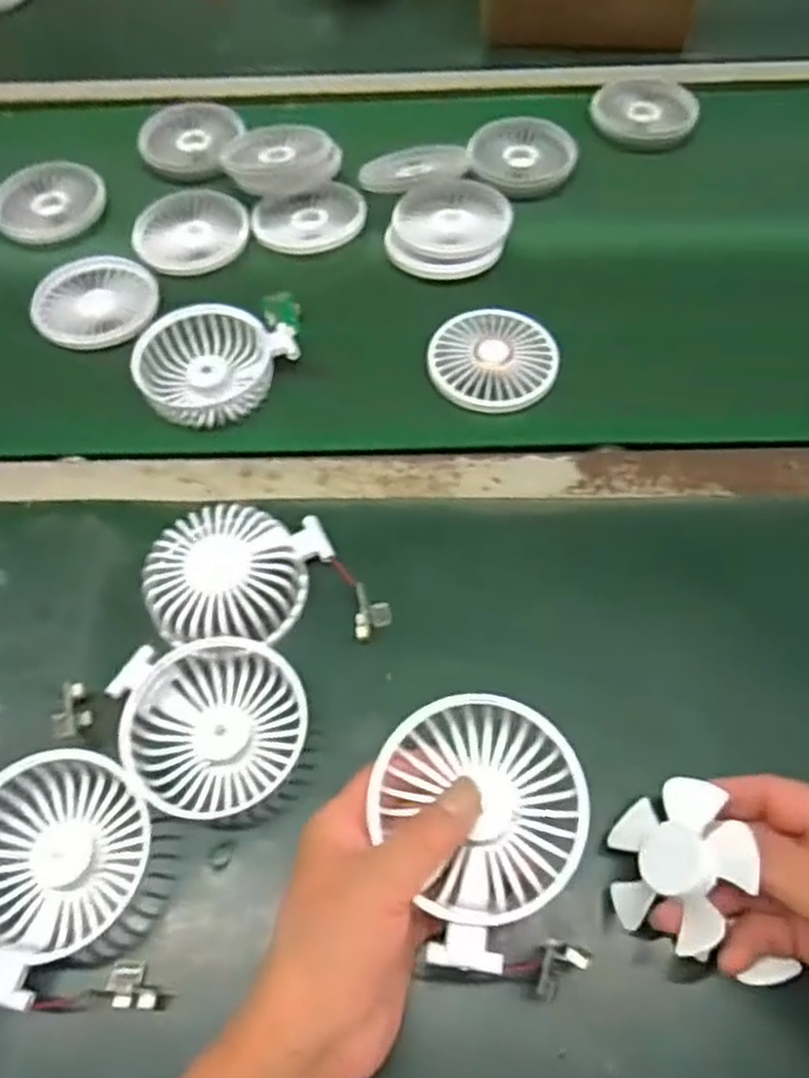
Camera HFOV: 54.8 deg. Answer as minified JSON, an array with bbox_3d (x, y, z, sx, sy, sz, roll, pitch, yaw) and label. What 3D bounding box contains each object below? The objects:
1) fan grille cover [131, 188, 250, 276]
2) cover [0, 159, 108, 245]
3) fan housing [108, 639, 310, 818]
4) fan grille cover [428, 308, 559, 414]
[{"bbox_3d":[-0.168,-0.241,0.613,0.086,0.011,0.090,4,59,4],"label":"fan grille cover"},{"bbox_3d":[-0.284,-0.273,0.632,0.083,0.021,0.079,31,64,18],"label":"cover"},{"bbox_3d":[-0.097,0.091,0.400,0.086,0.026,0.086,-20,60,-10],"label":"fan housing"},{"bbox_3d":[0.061,-0.126,0.540,0.086,0.007,0.084,11,60,8],"label":"fan grille cover"}]

